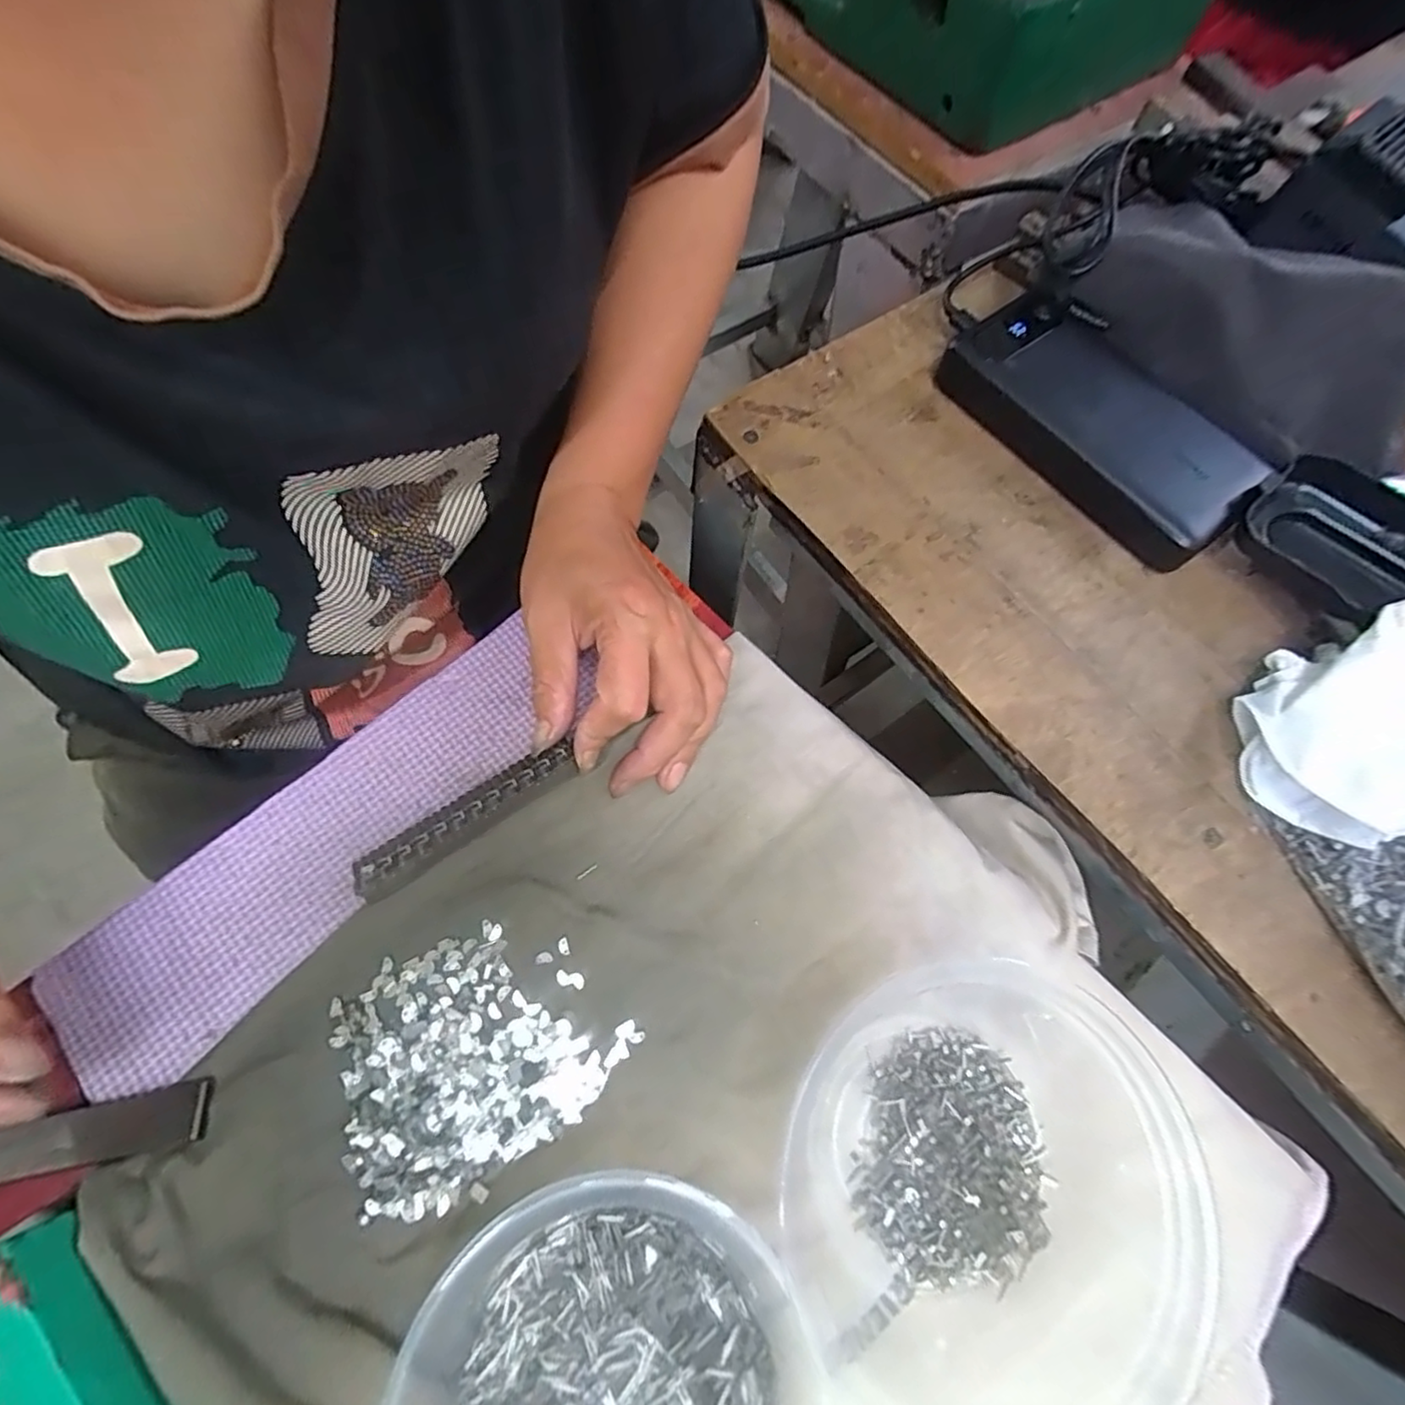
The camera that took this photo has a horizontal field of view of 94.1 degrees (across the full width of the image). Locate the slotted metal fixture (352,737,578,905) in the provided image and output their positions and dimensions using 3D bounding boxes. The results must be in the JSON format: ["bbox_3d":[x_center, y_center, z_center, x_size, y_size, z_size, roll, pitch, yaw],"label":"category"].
[{"bbox_3d":[-0.096,0.047,0.268,0.095,0.007,0.020,-33,73,-15],"label":"slotted metal fixture"}]

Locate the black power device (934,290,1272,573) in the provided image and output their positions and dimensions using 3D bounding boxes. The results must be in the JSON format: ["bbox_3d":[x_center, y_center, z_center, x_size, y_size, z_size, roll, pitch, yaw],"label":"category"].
[{"bbox_3d":[0.193,-0.142,0.326,0.072,0.028,0.160,-32,73,-14],"label":"black power device"}]

